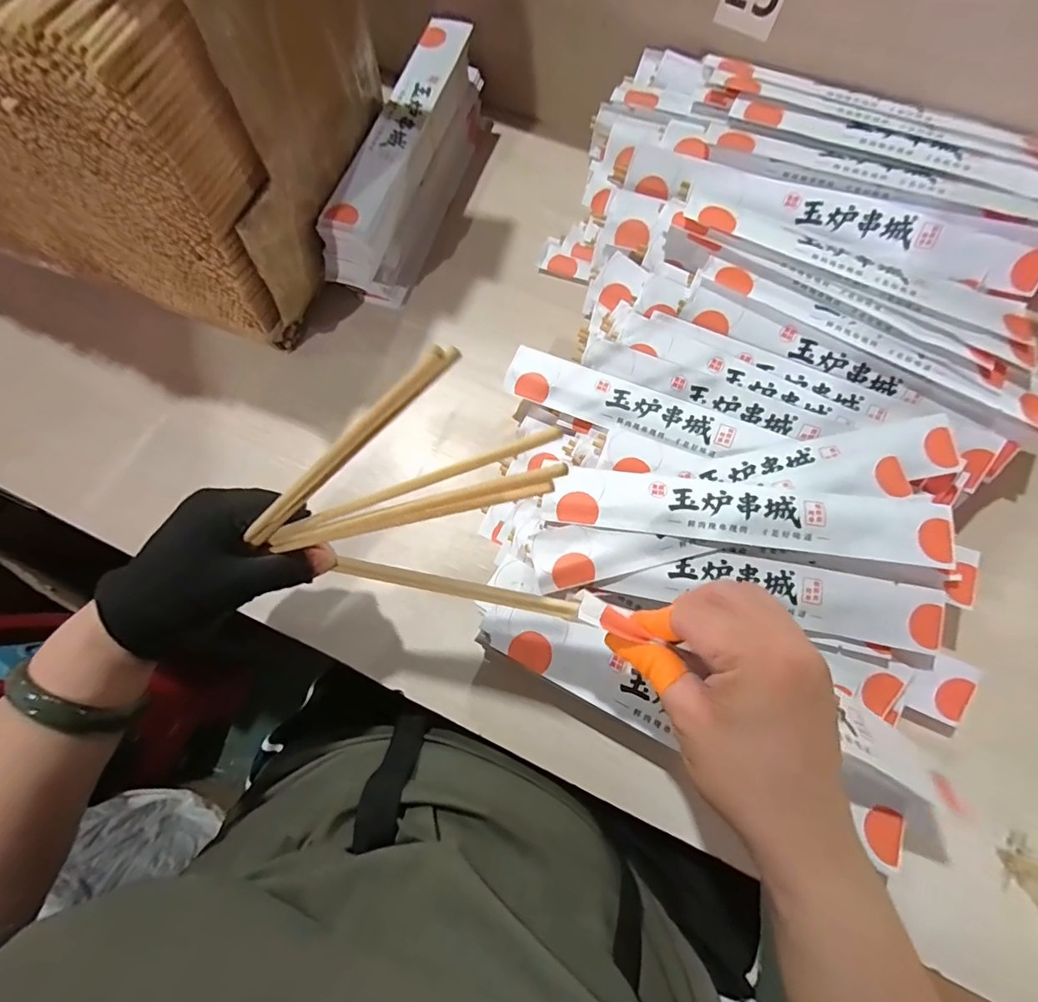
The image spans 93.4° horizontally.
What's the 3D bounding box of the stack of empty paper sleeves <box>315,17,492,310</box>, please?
[{"bbox_3d":[-0.108,-0.342,0.505,0.058,0.089,0.302,16,73,7],"label":"stack of empty paper sleeves"}]

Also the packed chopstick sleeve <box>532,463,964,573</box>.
[{"bbox_3d":[0.159,0.009,0.351,0.273,0.007,0.049,5,75,6],"label":"packed chopstick sleeve"}]

